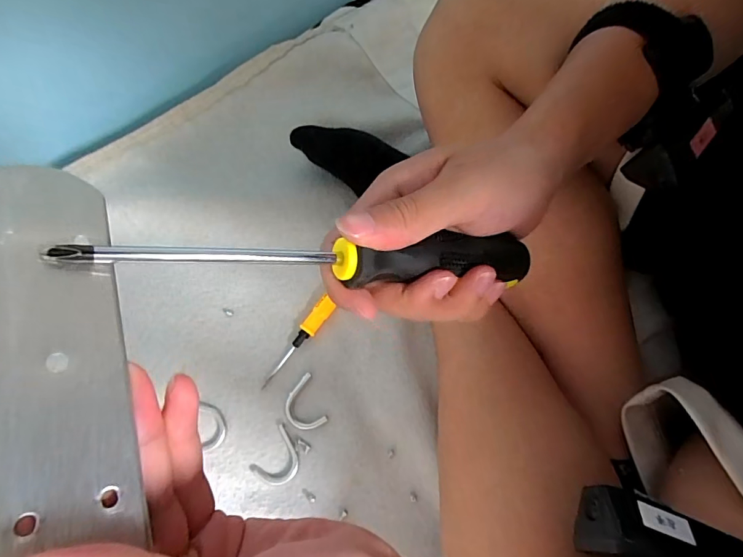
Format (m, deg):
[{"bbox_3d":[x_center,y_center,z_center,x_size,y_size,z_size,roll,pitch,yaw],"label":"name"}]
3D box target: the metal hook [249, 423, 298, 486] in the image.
[{"bbox_3d":[-0.075,0.149,0.349,0.033,0.006,0.042,35,72,12],"label":"metal hook"}]

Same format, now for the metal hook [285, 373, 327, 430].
[{"bbox_3d":[-0.059,0.107,0.361,0.030,0.006,0.044,-21,71,-9],"label":"metal hook"}]

